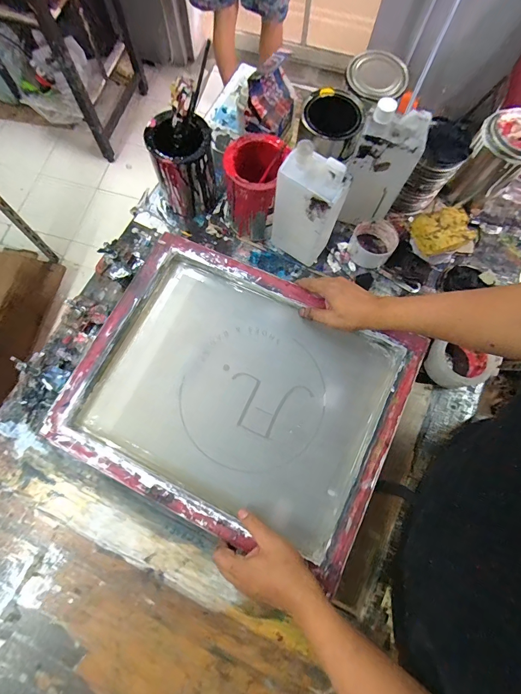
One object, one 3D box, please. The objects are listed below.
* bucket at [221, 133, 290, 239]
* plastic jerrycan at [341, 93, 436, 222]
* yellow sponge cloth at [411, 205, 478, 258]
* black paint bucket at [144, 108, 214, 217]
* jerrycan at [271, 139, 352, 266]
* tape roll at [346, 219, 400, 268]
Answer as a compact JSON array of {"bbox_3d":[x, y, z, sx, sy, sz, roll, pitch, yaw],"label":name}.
[{"bbox_3d":[-0.011,-0.274,0.601,0.093,0.149,0.101,0,75,-2],"label":"bucket"},{"bbox_3d":[0.196,-0.291,0.572,0.096,0.205,0.058,24,75,5],"label":"plastic jerrycan"},{"bbox_3d":[0.323,-0.204,0.593,0.100,0.025,0.070,-16,76,-6],"label":"yellow sponge cloth"},{"bbox_3d":[-0.139,-0.328,0.624,0.097,0.143,0.100,0,75,-2],"label":"black paint bucket"},{"bbox_3d":[0.077,-0.216,0.548,0.107,0.214,0.056,35,76,7],"label":"jerrycan"},{"bbox_3d":[0.213,-0.196,0.642,0.081,0.051,0.078,0,75,-2],"label":"tape roll"}]

